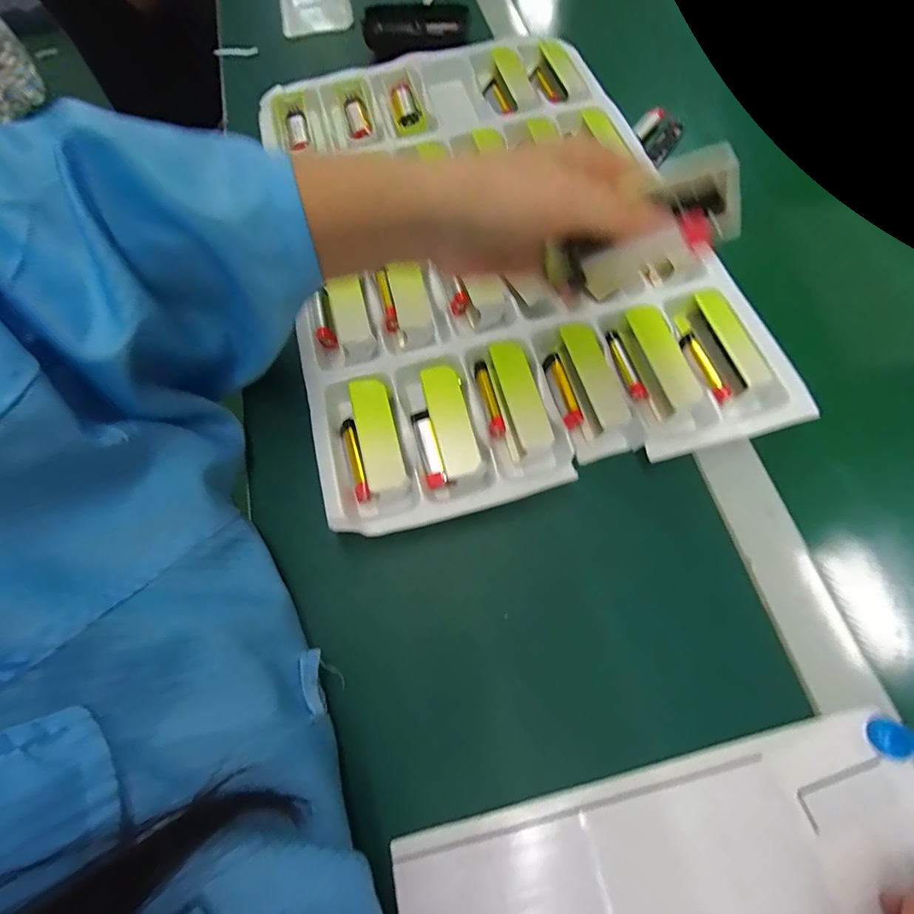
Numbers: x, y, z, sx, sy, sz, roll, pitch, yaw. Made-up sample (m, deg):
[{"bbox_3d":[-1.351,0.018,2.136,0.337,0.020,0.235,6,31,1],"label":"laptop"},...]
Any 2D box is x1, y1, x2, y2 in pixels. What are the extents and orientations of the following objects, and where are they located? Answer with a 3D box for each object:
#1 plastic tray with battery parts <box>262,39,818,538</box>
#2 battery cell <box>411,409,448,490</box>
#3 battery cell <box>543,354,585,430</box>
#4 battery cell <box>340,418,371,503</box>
[{"bbox_3d":[0.021,-0.180,0.349,0.306,0.024,0.434,-14,70,-5],"label":"plastic tray with battery parts"},{"bbox_3d":[-0.019,-0.007,0.291,0.013,0.013,0.053,-15,68,-4],"label":"battery cell"},{"bbox_3d":[0.072,-0.046,0.301,0.011,0.009,0.054,-14,68,-4],"label":"battery cell"},{"bbox_3d":[-0.067,0.003,0.292,0.011,0.013,0.054,-15,82,-5],"label":"battery cell"}]

